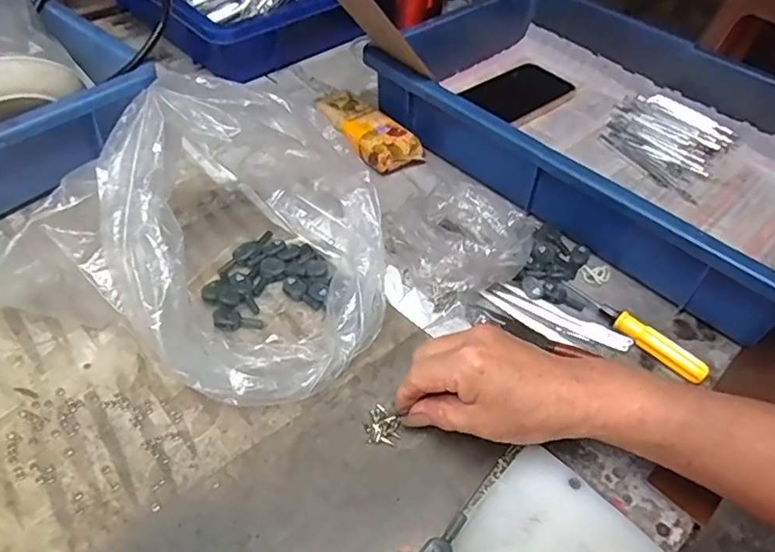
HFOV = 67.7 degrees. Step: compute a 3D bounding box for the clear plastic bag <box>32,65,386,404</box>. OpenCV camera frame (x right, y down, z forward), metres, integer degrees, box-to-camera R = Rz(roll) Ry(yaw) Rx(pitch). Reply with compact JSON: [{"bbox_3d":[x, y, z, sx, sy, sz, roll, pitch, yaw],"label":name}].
[{"bbox_3d":[-0.106,-0.043,0.400,0.231,0.134,0.188,34,55,24],"label":"clear plastic bag"}]

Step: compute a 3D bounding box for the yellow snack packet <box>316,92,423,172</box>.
[{"bbox_3d":[-0.021,-0.141,0.563,0.051,0.027,0.110,-36,59,-30],"label":"yellow snack packet"}]

